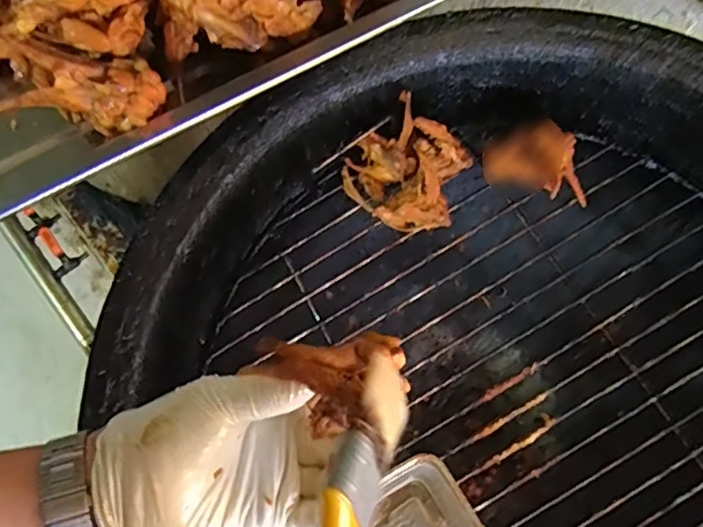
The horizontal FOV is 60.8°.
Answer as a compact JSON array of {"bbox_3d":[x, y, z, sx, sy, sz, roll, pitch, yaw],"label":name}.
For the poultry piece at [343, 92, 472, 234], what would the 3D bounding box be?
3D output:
[{"bbox_3d":[0.057,-0.089,0.572,0.110,0.065,0.103,0,74,0],"label":"poultry piece"}]

